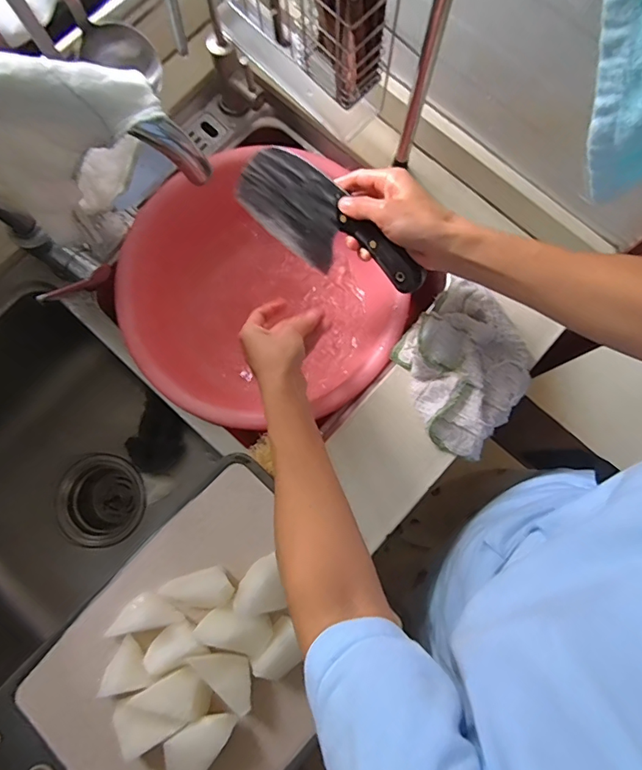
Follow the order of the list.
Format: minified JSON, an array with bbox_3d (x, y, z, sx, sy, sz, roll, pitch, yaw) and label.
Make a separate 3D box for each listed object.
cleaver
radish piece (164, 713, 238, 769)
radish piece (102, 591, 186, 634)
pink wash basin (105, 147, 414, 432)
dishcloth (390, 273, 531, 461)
[{"bbox_3d":[0.000,-0.160,0.479,0.236,0.090,0.015,44,48,17],"label":"cleaver"},{"bbox_3d":[-0.118,0.338,0.441,0.044,0.031,0.075,34,81,7],"label":"radish piece"},{"bbox_3d":[-0.176,0.227,0.473,0.070,0.031,0.032,-9,79,-1],"label":"radish piece"},{"bbox_3d":[-0.086,-0.107,0.623,0.311,0.120,0.333,0,79,1],"label":"pink wash basin"},{"bbox_3d":[0.156,-0.016,0.512,0.146,0.052,0.154,43,83,8],"label":"dishcloth"}]

